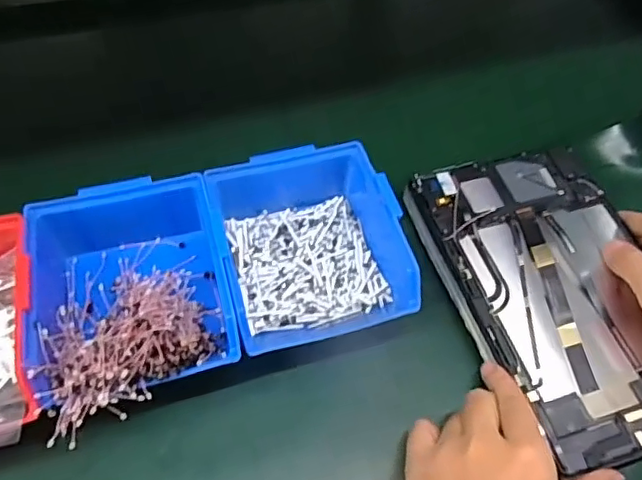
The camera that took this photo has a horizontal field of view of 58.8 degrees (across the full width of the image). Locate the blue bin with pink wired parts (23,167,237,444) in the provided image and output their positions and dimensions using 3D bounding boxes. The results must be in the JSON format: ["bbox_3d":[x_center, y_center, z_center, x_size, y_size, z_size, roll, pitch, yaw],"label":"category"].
[{"bbox_3d":[-0.126,0.036,0.383,0.120,0.060,0.157,-14,57,-13],"label":"blue bin with pink wired parts"}]

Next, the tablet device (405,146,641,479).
[{"bbox_3d":[0.171,0.034,0.417,0.151,0.016,0.239,-10,56,-10],"label":"tablet device"}]

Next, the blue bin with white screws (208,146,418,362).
[{"bbox_3d":[-0.012,-0.002,0.417,0.123,0.060,0.146,-14,57,-13],"label":"blue bin with white screws"}]

